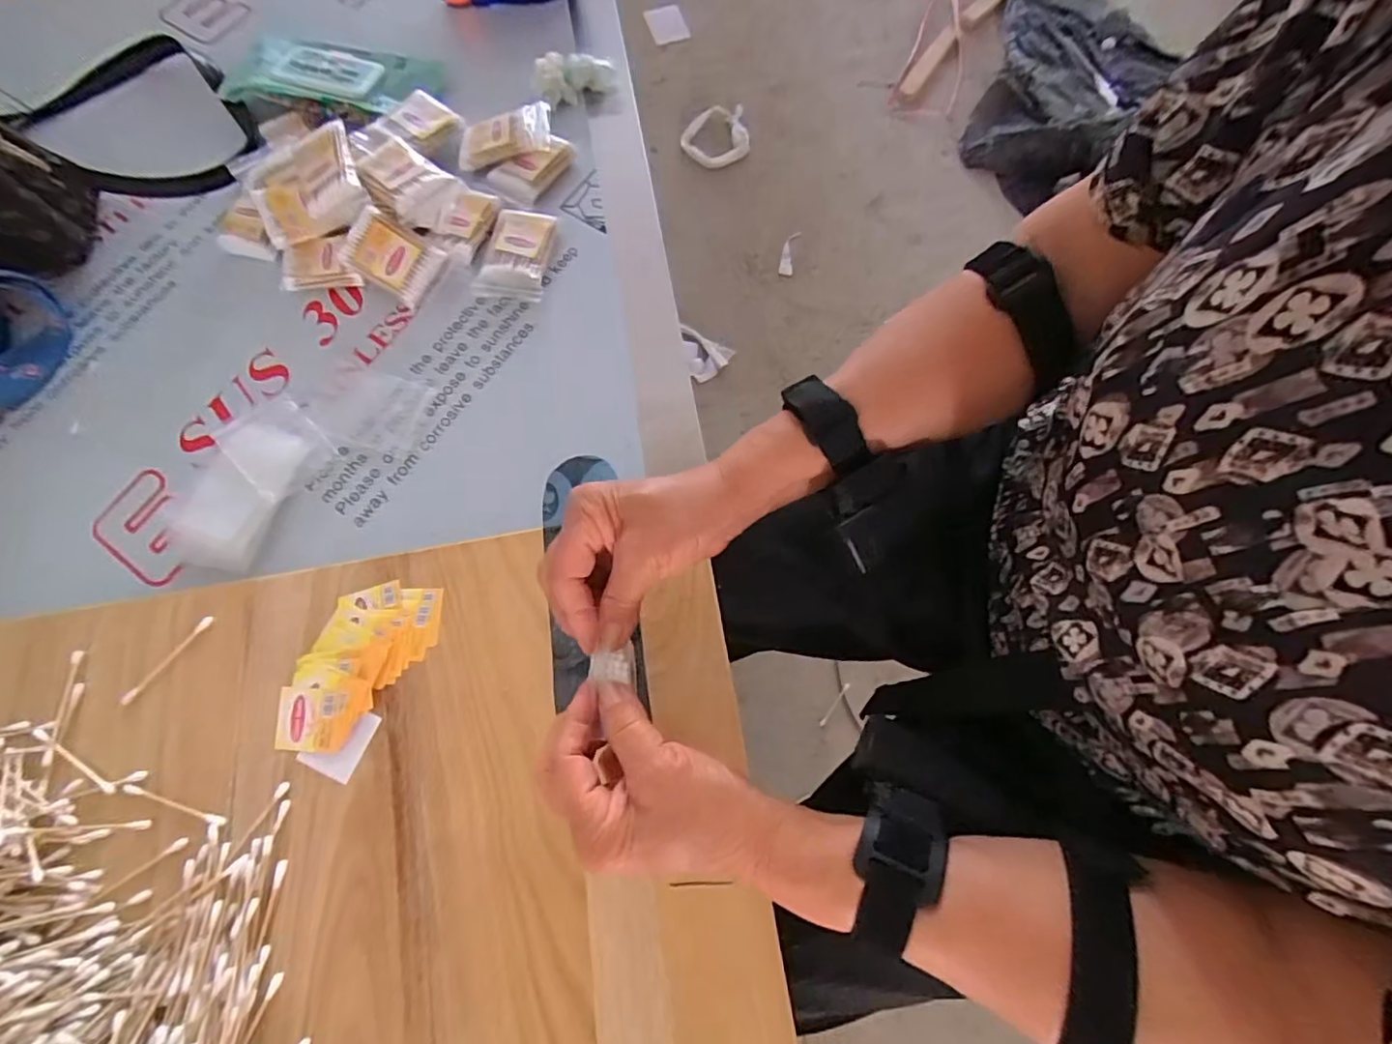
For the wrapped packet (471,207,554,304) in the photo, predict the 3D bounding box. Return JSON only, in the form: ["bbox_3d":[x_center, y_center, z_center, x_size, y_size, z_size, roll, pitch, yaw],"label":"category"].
[{"bbox_3d":[-0.168,-0.249,0.550,0.063,0.020,0.088,7,73,5],"label":"wrapped packet"}]

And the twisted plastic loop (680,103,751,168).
[{"bbox_3d":[0.037,-0.811,1.231,0.131,0.035,0.145,-9,71,-1],"label":"twisted plastic loop"}]

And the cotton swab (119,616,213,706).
[{"bbox_3d":[-0.357,0.093,0.397,0.007,0.004,0.072,37,76,13],"label":"cotton swab"}]

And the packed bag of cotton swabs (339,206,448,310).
[{"bbox_3d":[-0.273,-0.238,0.533,0.076,0.007,0.057,31,98,-15],"label":"packed bag of cotton swabs"}]

